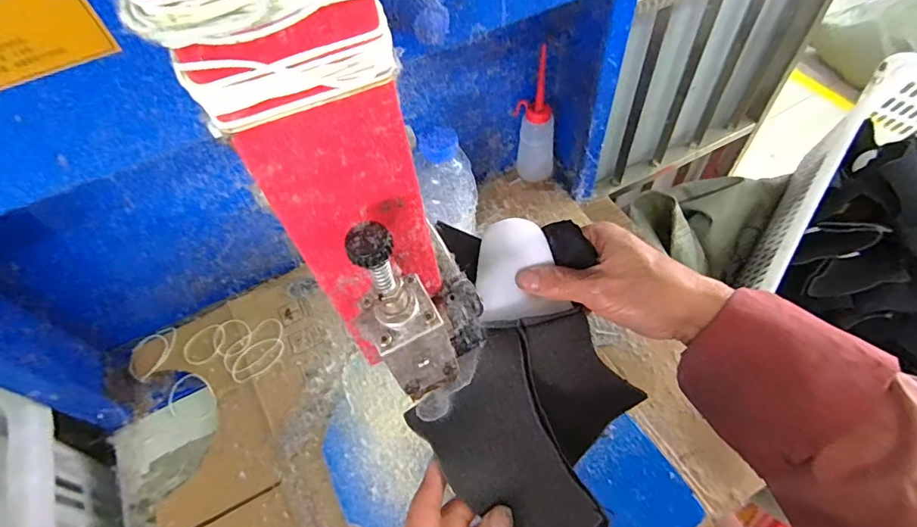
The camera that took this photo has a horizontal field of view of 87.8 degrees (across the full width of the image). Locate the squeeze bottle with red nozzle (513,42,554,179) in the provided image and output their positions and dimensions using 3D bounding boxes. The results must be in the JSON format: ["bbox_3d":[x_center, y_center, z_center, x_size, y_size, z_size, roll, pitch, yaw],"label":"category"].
[{"bbox_3d":[0.105,-0.185,0.635,0.058,0.169,0.049,4,58,6],"label":"squeeze bottle with red nozzle"}]

